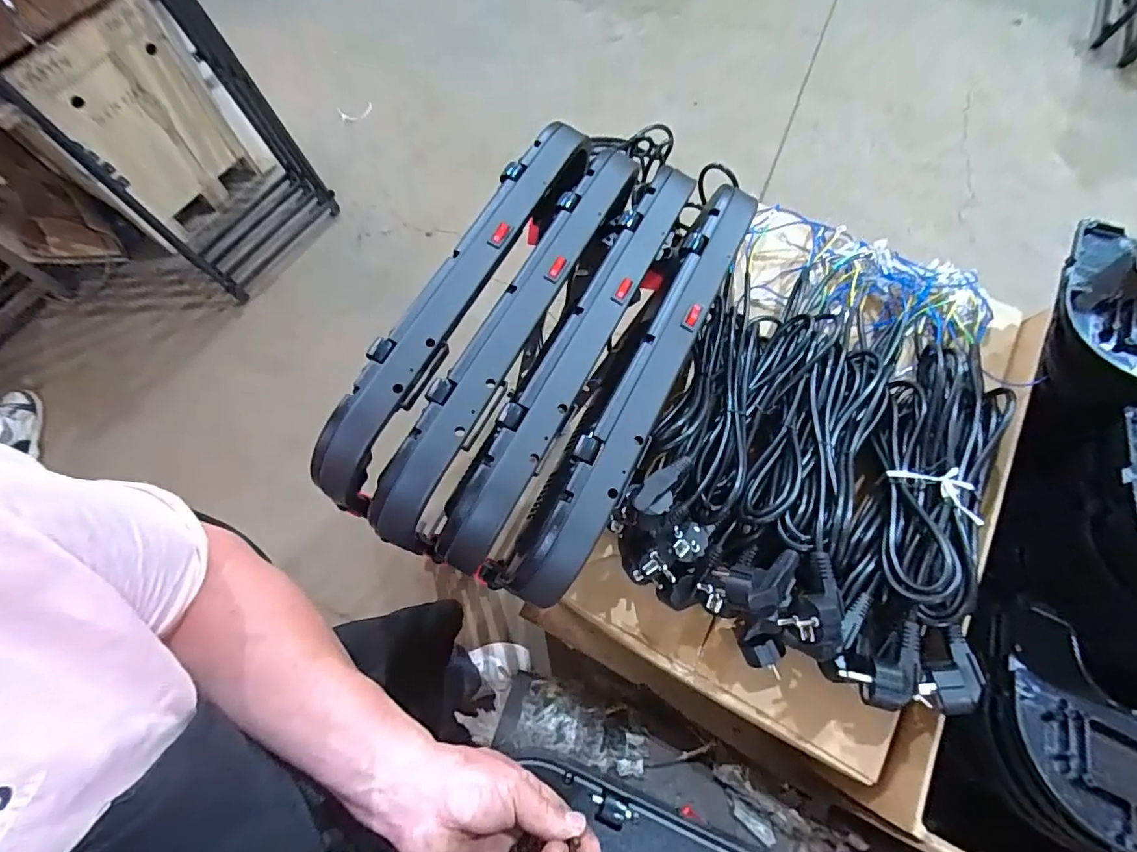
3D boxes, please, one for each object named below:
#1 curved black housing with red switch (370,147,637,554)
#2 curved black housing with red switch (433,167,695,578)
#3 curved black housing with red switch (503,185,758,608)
[{"bbox_3d":[-0.054,-0.091,0.487,0.063,0.101,0.444,26,71,11],"label":"curved black housing with red switch"},{"bbox_3d":[0.013,-0.068,0.478,0.064,0.081,0.443,27,72,11],"label":"curved black housing with red switch"},{"bbox_3d":[0.072,-0.044,0.475,0.071,0.077,0.440,26,71,11],"label":"curved black housing with red switch"}]

